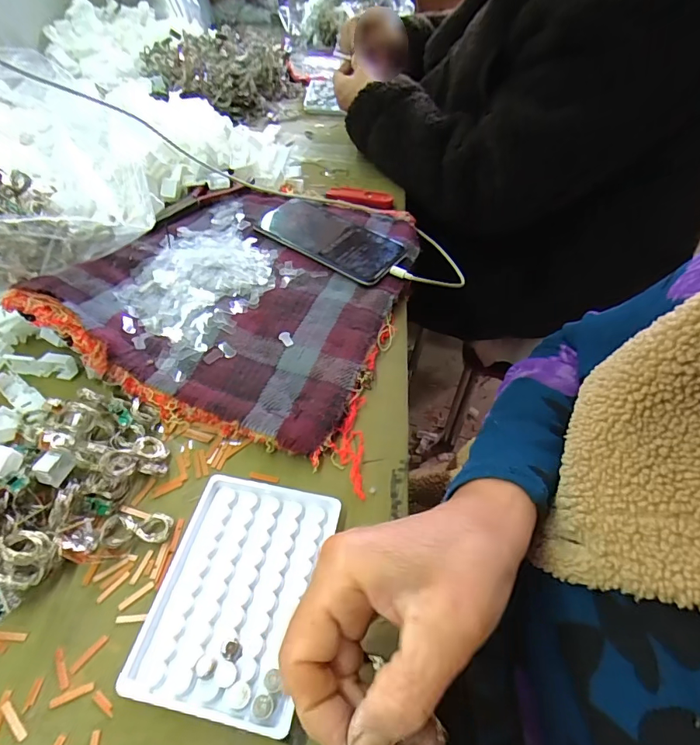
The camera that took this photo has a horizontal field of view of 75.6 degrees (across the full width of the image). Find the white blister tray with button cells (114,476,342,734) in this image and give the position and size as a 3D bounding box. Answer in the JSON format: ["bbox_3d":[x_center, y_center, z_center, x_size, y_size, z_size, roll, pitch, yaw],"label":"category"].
[{"bbox_3d":[-0.067,0.127,0.272,0.093,0.011,0.129,10,50,6],"label":"white blister tray with button cells"}]

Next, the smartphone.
[{"bbox_3d":[-0.023,-0.151,0.493,0.169,0.009,0.081,31,55,23],"label":"smartphone"}]

